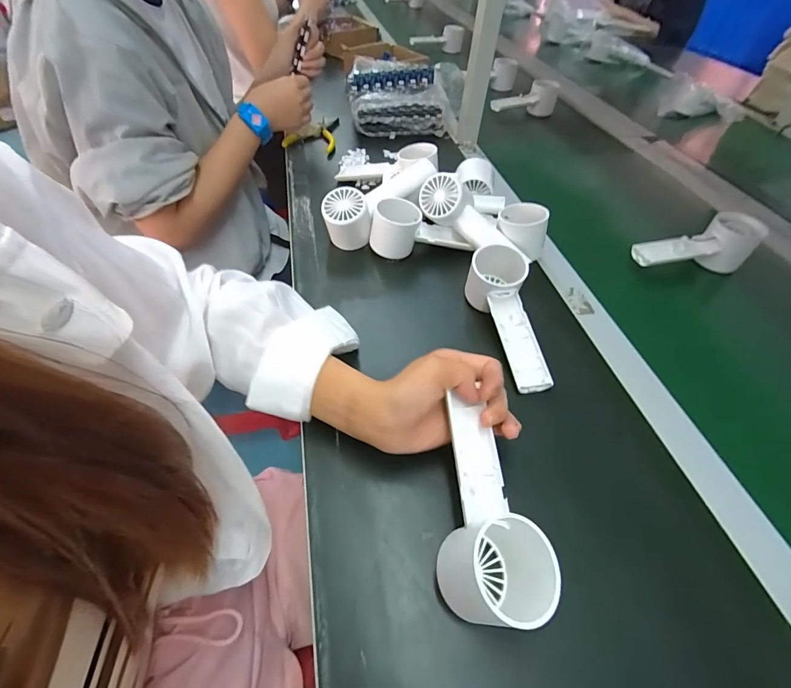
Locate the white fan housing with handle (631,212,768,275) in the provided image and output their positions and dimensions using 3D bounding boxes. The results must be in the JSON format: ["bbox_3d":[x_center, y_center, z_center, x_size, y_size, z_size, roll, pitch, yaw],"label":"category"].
[{"bbox_3d":[0.361,-0.119,0.494,0.150,0.067,0.052,-5,49,-6],"label":"white fan housing with handle"}]

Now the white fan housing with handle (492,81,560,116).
[{"bbox_3d":[0.267,-0.508,0.840,0.145,0.063,0.054,-22,53,-19],"label":"white fan housing with handle"}]

